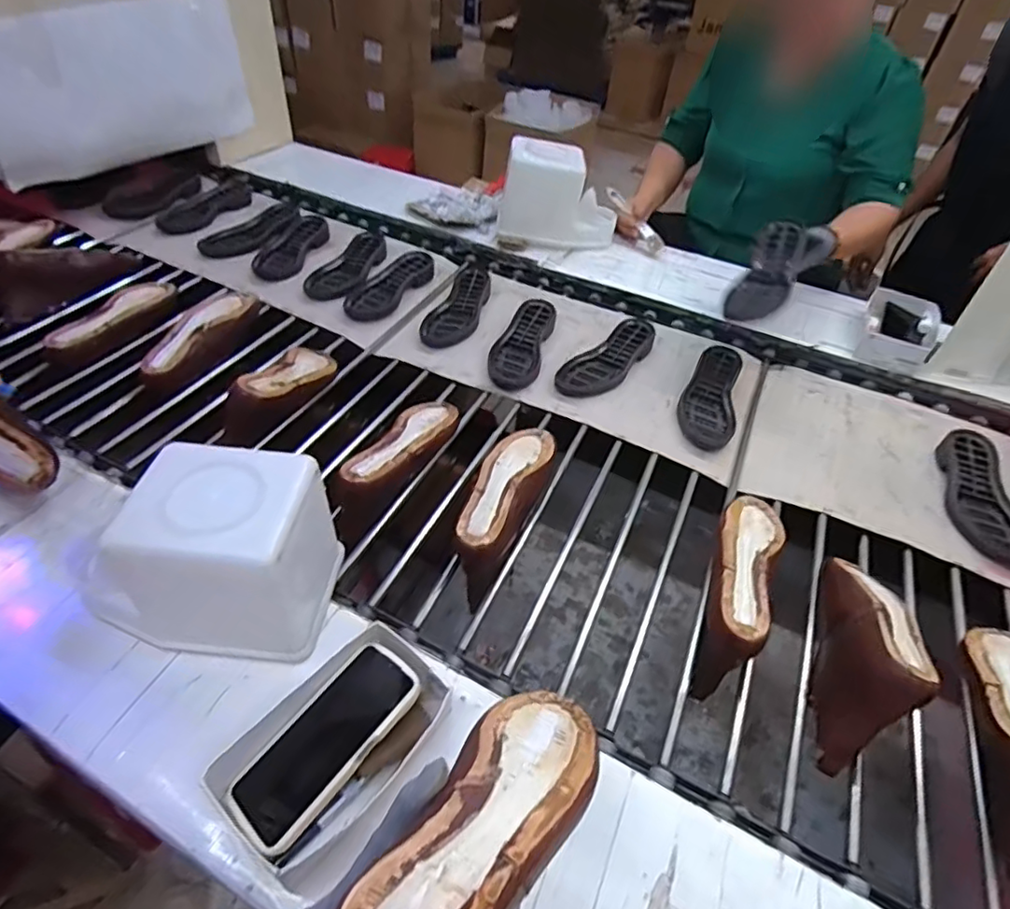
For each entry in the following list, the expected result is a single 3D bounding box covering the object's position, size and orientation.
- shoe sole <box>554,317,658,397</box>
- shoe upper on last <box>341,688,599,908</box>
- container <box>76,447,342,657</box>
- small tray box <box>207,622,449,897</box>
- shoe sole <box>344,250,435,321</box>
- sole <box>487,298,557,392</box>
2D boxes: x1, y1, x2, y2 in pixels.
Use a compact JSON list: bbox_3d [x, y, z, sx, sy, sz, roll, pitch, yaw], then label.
[{"bbox_3d":[0.177,-0.167,1.008,0.087,0.037,0.227,35,51,28],"label":"shoe sole"},{"bbox_3d":[-0.016,0.226,0.328,0.073,0.107,0.237,26,32,21],"label":"shoe upper on last"},{"bbox_3d":[-0.258,0.099,0.569,0.149,0.171,0.128,4,44,-1],"label":"container"},{"bbox_3d":[-0.144,0.245,0.508,0.119,0.057,0.189,29,49,23],"label":"small tray box"},{"bbox_3d":[-0.226,-0.340,1.158,0.095,0.030,0.234,22,46,17],"label":"shoe sole"},{"bbox_3d":[0.029,-0.200,1.028,0.092,0.036,0.233,13,44,8],"label":"sole"}]

